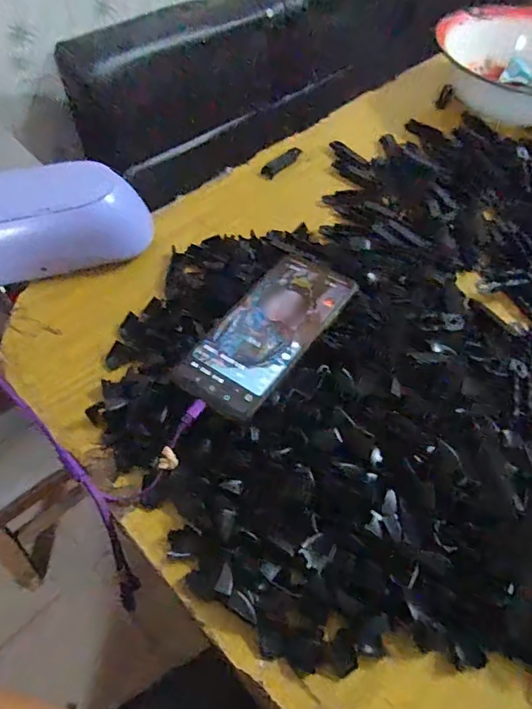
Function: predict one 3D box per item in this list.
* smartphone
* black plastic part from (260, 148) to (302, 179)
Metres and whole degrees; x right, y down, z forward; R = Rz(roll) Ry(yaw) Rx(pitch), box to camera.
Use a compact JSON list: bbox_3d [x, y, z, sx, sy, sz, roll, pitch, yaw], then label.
[{"bbox_3d":[0.002,-0.022,0.387,0.080,0.006,0.166,29,61,24],"label":"smartphone"},{"bbox_3d":[0.019,-0.234,0.568,0.019,0.004,0.071,33,60,21],"label":"black plastic part"}]

